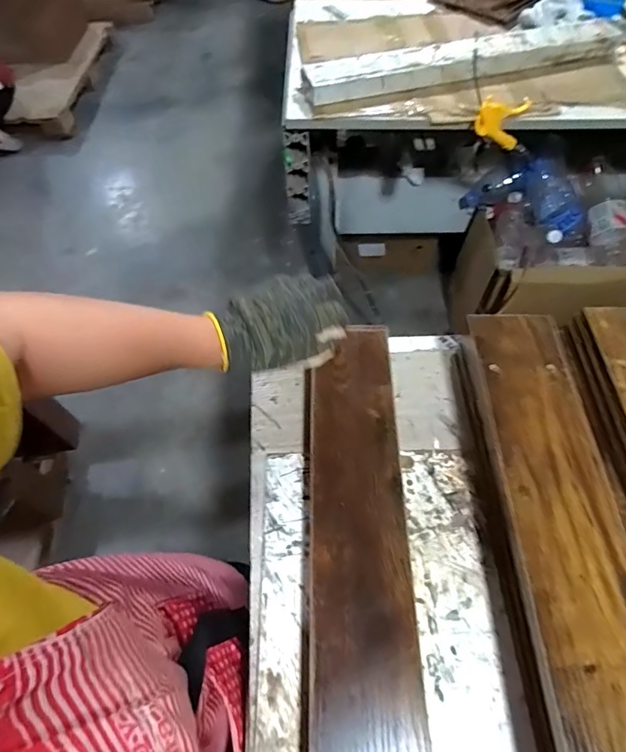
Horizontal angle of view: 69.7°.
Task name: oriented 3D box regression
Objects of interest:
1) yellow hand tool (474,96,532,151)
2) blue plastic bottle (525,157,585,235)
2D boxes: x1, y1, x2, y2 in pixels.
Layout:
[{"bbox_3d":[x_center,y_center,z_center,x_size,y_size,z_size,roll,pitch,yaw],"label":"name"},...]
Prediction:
[{"bbox_3d":[0.351,-0.468,0.835,0.125,0.082,0.023,-16,33,-31],"label":"yellow hand tool"},{"bbox_3d":[0.609,-0.457,1.149,0.200,0.083,0.071,50,65,-17],"label":"blue plastic bottle"}]

